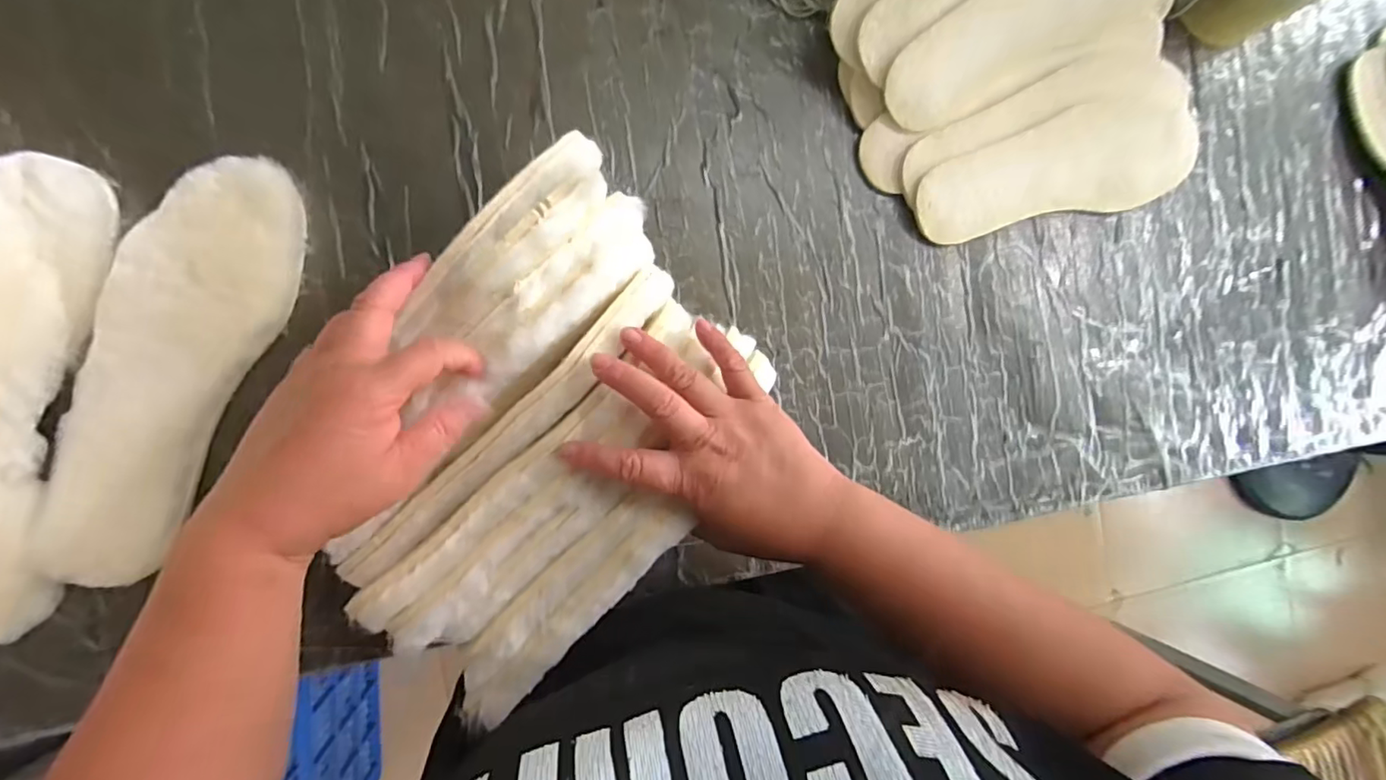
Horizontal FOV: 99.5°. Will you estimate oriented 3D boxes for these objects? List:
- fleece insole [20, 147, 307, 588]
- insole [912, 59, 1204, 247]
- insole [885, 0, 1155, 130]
[{"bbox_3d":[-0.328,-0.016,0.371,0.089,0.017,0.272,18,86,-9],"label":"fleece insole"},{"bbox_3d":[0.306,-0.184,0.489,0.256,0.012,0.096,-20,103,-4],"label":"insole"},{"bbox_3d":[0.264,-0.292,0.443,0.254,0.007,0.088,-30,122,4],"label":"insole"}]

